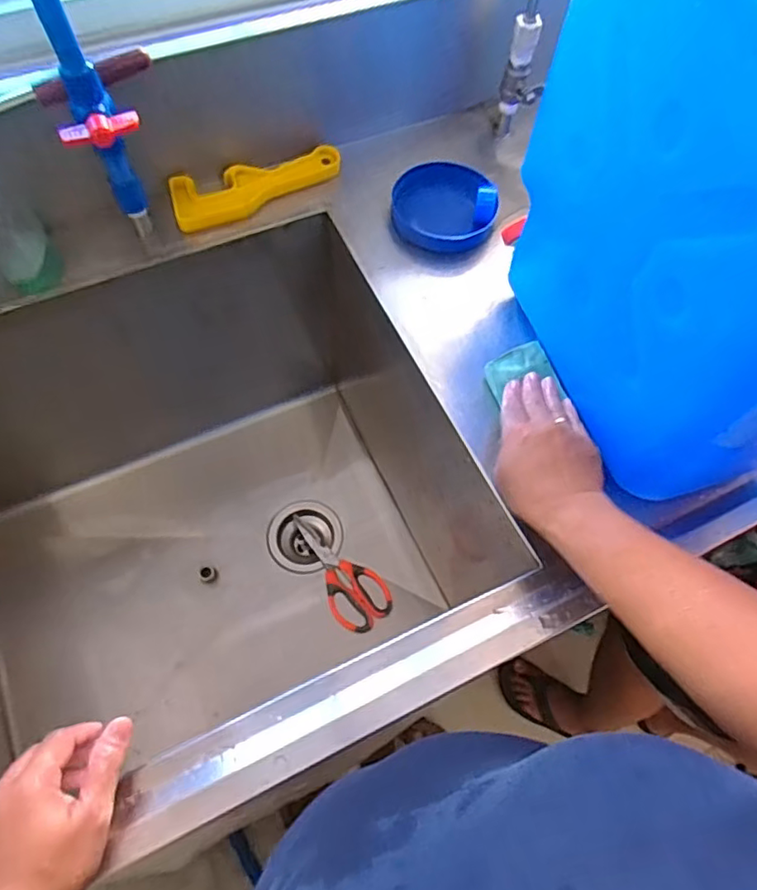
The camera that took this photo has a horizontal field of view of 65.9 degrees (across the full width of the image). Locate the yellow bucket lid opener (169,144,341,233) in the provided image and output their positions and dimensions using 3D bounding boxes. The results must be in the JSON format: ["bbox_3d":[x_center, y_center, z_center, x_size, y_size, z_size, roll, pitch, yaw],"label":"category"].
[{"bbox_3d":[-0.136,-0.293,0.671,0.200,0.019,0.062,-21,86,-15],"label":"yellow bucket lid opener"}]

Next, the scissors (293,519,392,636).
[{"bbox_3d":[-0.057,0.183,0.885,0.085,0.020,0.200,-27,69,-15],"label":"scissors"}]

